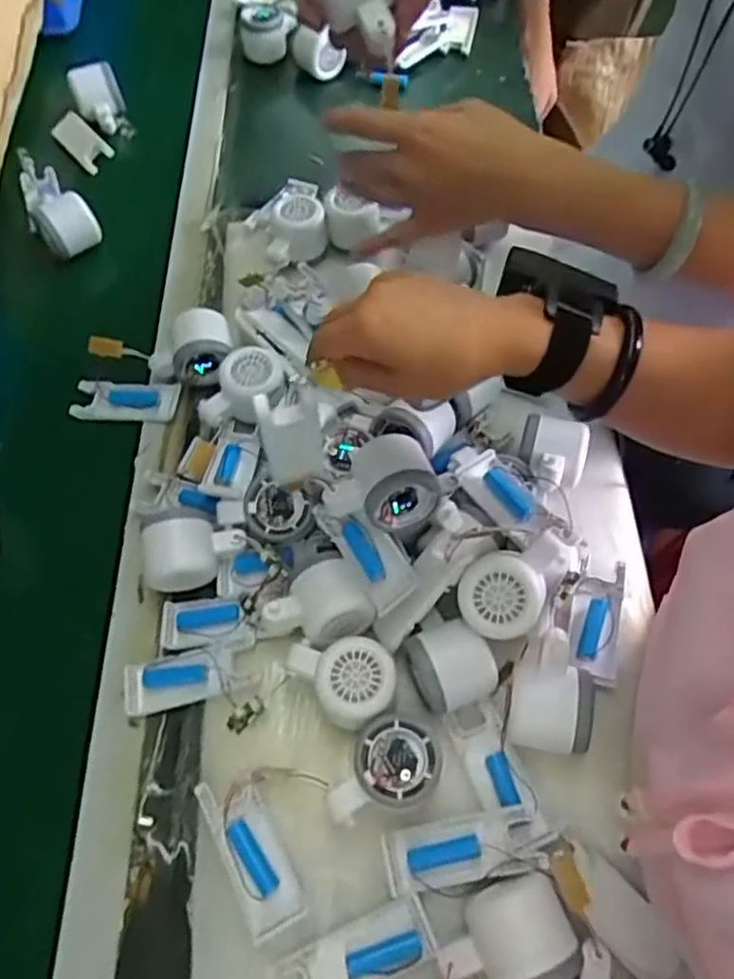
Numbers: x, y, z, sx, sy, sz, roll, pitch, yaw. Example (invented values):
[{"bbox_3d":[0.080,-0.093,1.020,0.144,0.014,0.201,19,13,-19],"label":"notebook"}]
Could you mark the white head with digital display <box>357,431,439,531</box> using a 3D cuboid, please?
[{"bbox_3d":[0.022,-0.003,0.525,0.054,0.067,0.058,-9,61,-4],"label":"white head with digital display"}]

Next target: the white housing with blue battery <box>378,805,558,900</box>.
[{"bbox_3d":[0.070,0.242,0.460,0.111,0.021,0.045,-10,61,-4],"label":"white housing with blue battery"}]

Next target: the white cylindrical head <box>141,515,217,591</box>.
[{"bbox_3d":[-0.153,0.052,0.560,0.055,0.043,0.046,-12,62,-5],"label":"white cylindrical head"}]

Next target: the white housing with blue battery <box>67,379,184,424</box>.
[{"bbox_3d":[-0.236,-0.089,0.668,0.101,0.013,0.043,5,61,4],"label":"white housing with blue battery"}]

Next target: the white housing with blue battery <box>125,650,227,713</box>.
[{"bbox_3d":[-0.149,0.147,0.530,0.078,0.014,0.038,-11,61,-5],"label":"white housing with blue battery"}]

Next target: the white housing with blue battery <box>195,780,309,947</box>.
[{"bbox_3d":[-0.079,0.248,0.470,0.038,0.017,0.103,-26,64,-13],"label":"white housing with blue battery"}]

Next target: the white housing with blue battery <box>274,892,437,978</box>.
[{"bbox_3d":[-0.004,0.303,0.446,0.095,0.018,0.038,-21,63,-10],"label":"white housing with blue battery"}]

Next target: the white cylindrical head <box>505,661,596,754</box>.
[{"bbox_3d":[0.129,0.156,0.488,0.056,0.048,0.053,8,62,6],"label":"white cylindrical head"}]

